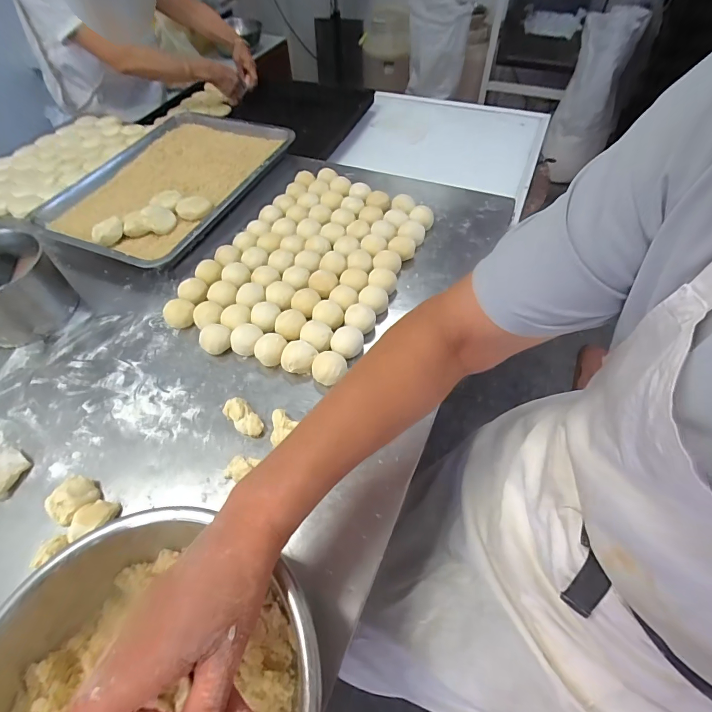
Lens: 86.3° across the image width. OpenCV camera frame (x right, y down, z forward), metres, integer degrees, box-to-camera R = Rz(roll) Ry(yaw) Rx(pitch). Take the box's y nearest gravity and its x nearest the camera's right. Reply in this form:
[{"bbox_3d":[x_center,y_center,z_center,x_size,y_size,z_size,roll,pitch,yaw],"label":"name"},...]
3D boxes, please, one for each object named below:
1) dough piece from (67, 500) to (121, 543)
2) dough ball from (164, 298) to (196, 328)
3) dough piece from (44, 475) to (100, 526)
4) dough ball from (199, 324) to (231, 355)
[{"bbox_3d":[-0.282,0.178,0.410,0.031,0.033,0.044,9,55,8],"label":"dough piece"},{"bbox_3d":[-0.268,-0.065,0.579,0.043,0.031,0.040,-1,54,1],"label":"dough ball"},{"bbox_3d":[-0.315,0.160,0.420,0.034,0.031,0.047,39,64,25],"label":"dough piece"},{"bbox_3d":[-0.202,-0.024,0.547,0.043,0.026,0.036,-32,60,-20],"label":"dough ball"}]

